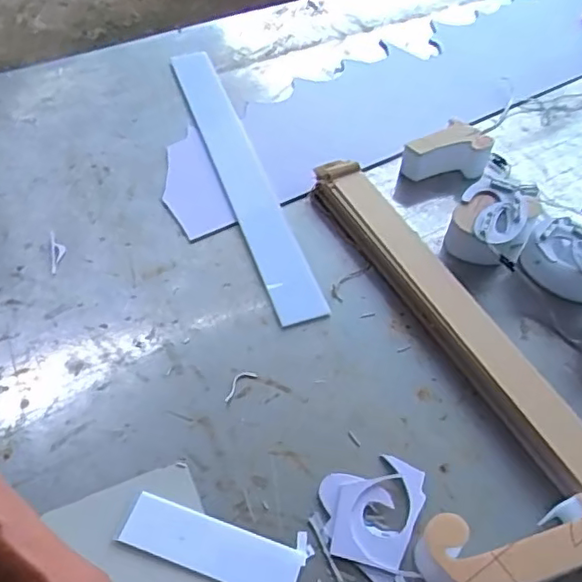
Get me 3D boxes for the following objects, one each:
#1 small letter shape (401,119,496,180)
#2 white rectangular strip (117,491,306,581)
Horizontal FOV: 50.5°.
[{"bbox_3d":[0.182,-0.156,0.717,0.104,0.049,0.056,-29,59,-23],"label":"small letter shape"},{"bbox_3d":[-0.059,0.190,0.458,0.132,0.006,0.041,18,53,10],"label":"white rectangular strip"}]

